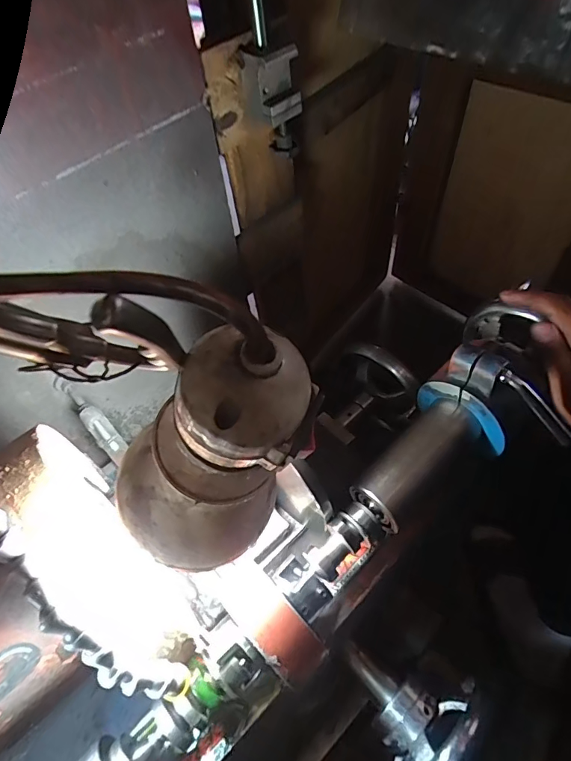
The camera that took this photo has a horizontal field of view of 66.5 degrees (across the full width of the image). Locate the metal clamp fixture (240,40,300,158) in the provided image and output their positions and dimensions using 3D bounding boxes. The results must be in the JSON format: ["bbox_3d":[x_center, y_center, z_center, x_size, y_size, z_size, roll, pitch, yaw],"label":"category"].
[{"bbox_3d":[-0.013,-0.314,0.497,0.059,0.102,0.034,-8,55,0],"label":"metal clamp fixture"}]

